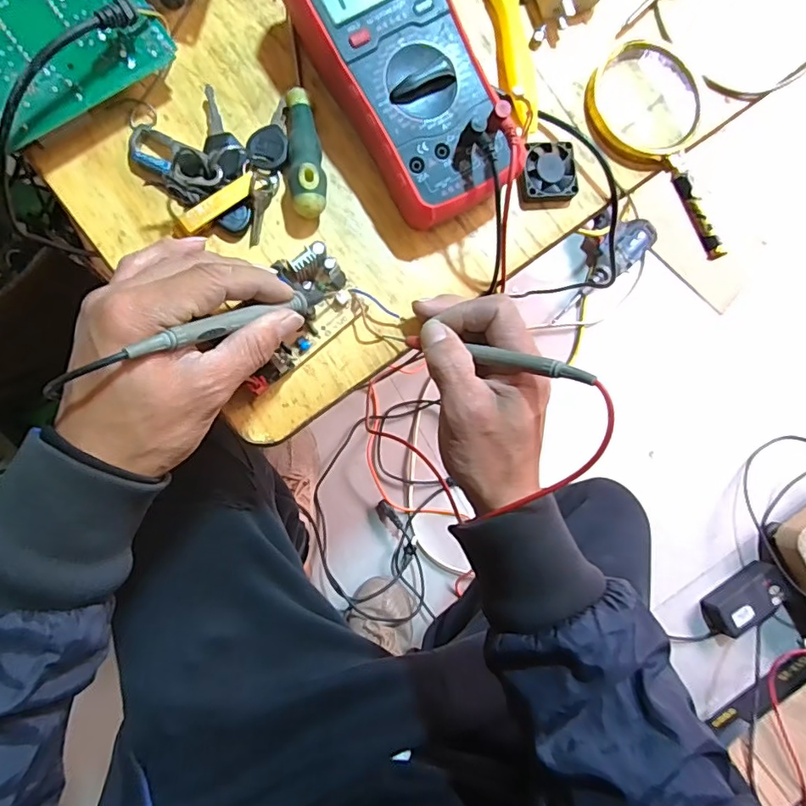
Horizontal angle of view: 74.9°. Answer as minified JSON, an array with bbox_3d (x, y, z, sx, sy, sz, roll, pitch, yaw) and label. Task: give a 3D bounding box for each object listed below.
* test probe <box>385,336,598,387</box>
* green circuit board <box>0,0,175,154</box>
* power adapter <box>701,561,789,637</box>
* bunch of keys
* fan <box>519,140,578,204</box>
[{"bbox_3d":[0.044,-0.029,0.316,0.011,0.145,0.010,29,80,-49],"label":"test probe"},{"bbox_3d":[-0.208,-0.209,0.316,0.123,0.022,0.067,-39,106,-10],"label":"green circuit board"},{"bbox_3d":[0.626,0.363,0.972,0.154,0.051,0.081,-37,93,-9],"label":"power adapter"},{"bbox_3d":[-0.126,-0.158,0.335,0.093,0.030,0.095,9,85,-8],"label":"bunch of keys"},{"bbox_3d":[0.105,-0.168,0.381,0.040,0.009,0.042,-3,87,-9],"label":"fan"}]

